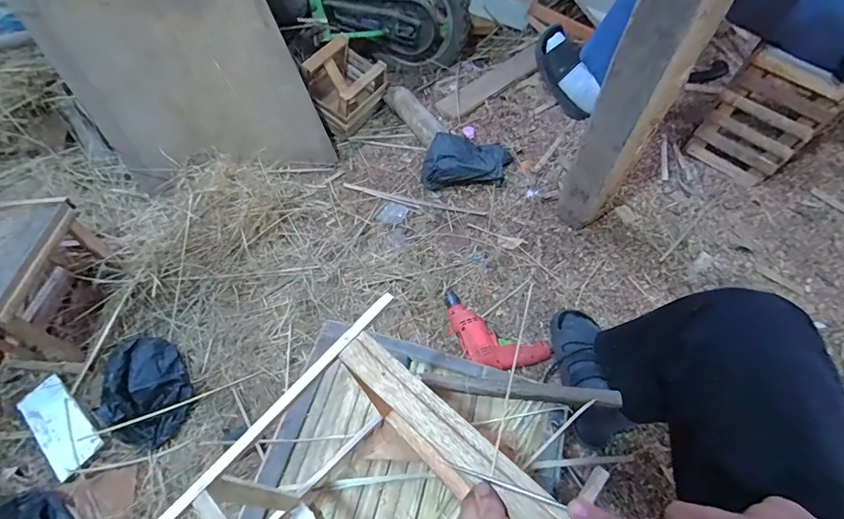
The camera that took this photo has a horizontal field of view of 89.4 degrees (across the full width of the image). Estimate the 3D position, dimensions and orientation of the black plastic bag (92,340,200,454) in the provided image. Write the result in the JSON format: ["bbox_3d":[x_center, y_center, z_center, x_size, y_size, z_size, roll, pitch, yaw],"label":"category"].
[{"bbox_3d":[-0.586,0.276,0.902,0.189,0.080,0.196,23,63,16],"label":"black plastic bag"}]

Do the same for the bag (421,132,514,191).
[{"bbox_3d":[0.124,-0.262,1.180,0.223,0.093,0.151,14,61,11],"label":"bag"}]

